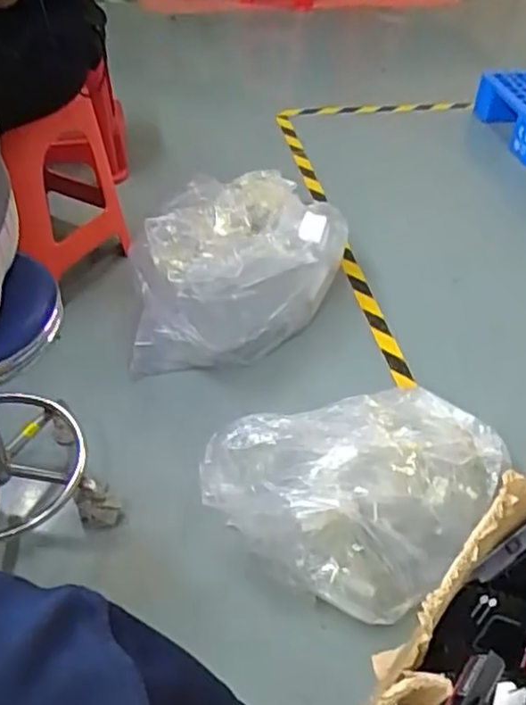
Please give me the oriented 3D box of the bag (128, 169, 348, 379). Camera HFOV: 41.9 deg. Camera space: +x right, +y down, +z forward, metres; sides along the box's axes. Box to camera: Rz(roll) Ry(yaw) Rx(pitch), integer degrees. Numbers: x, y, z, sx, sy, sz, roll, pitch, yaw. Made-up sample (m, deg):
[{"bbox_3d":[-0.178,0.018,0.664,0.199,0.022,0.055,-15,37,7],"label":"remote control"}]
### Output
[{"bbox_3d":[-0.055,-0.194,1.616,0.451,0.282,0.480,7,43,4],"label":"bag"}]

